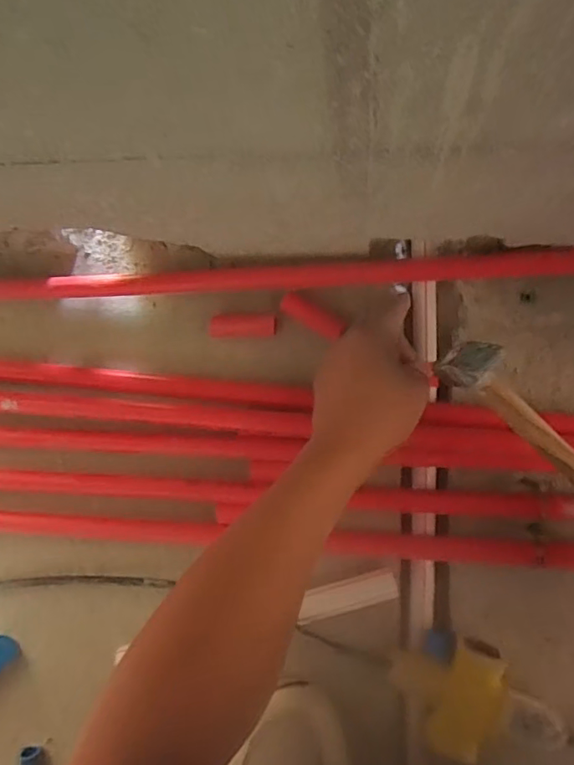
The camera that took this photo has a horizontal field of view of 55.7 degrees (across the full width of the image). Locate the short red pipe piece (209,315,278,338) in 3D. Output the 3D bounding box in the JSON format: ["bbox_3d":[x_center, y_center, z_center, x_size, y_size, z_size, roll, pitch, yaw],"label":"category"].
[{"bbox_3d":[-0.039,-0.051,0.496,0.060,0.020,0.021,-2,86,9],"label":"short red pipe piece"}]

